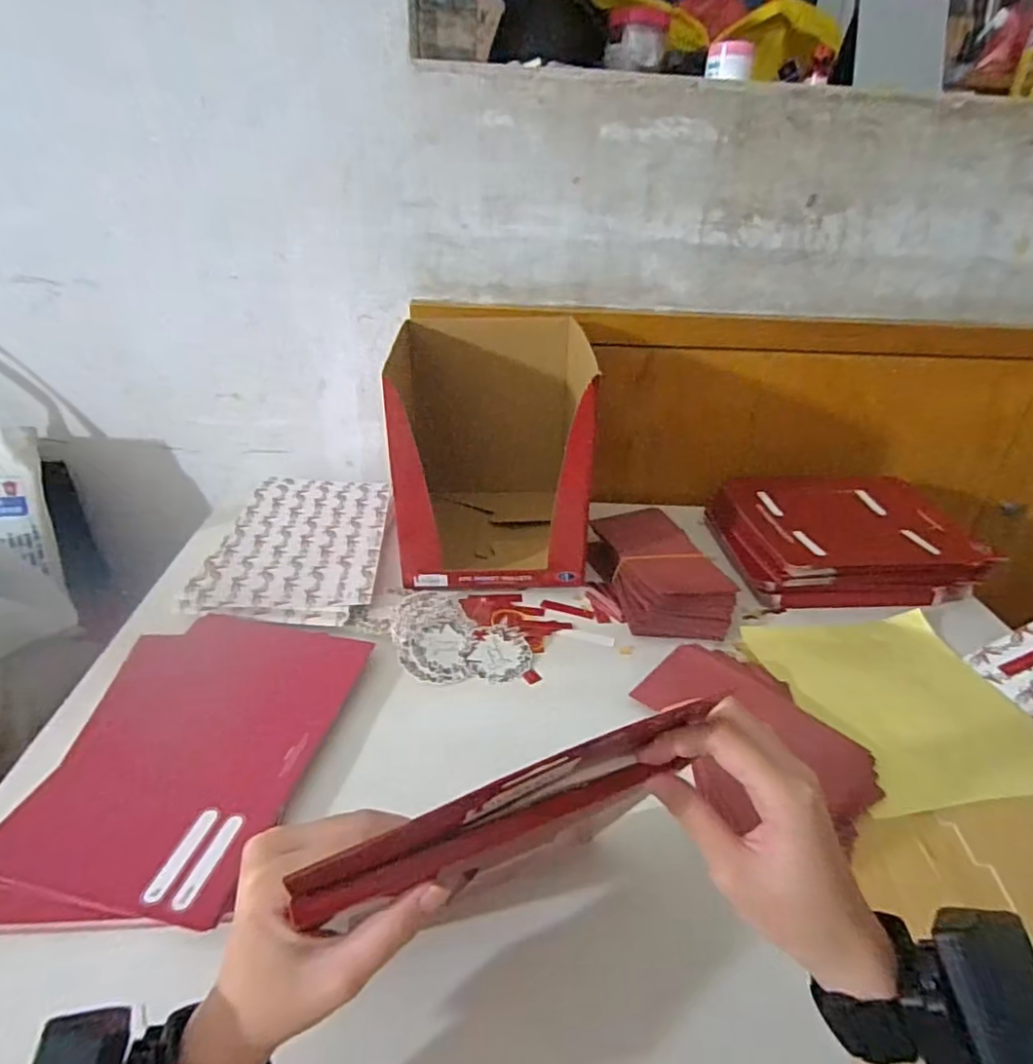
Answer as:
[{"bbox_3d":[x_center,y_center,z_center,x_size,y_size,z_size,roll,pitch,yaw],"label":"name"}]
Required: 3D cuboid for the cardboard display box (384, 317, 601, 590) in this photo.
[{"bbox_3d":[-0.025,-0.096,0.730,0.216,0.247,0.246,1,29,-3],"label":"cardboard display box"}]

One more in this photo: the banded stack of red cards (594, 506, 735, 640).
[{"bbox_3d":[0.162,0.041,0.703,0.112,0.058,0.197,-1,29,-7],"label":"banded stack of red cards"}]

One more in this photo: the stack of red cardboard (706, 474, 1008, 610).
[{"bbox_3d":[0.394,0.008,0.763,0.253,0.068,0.194,0,29,-6],"label":"stack of red cardboard"}]

